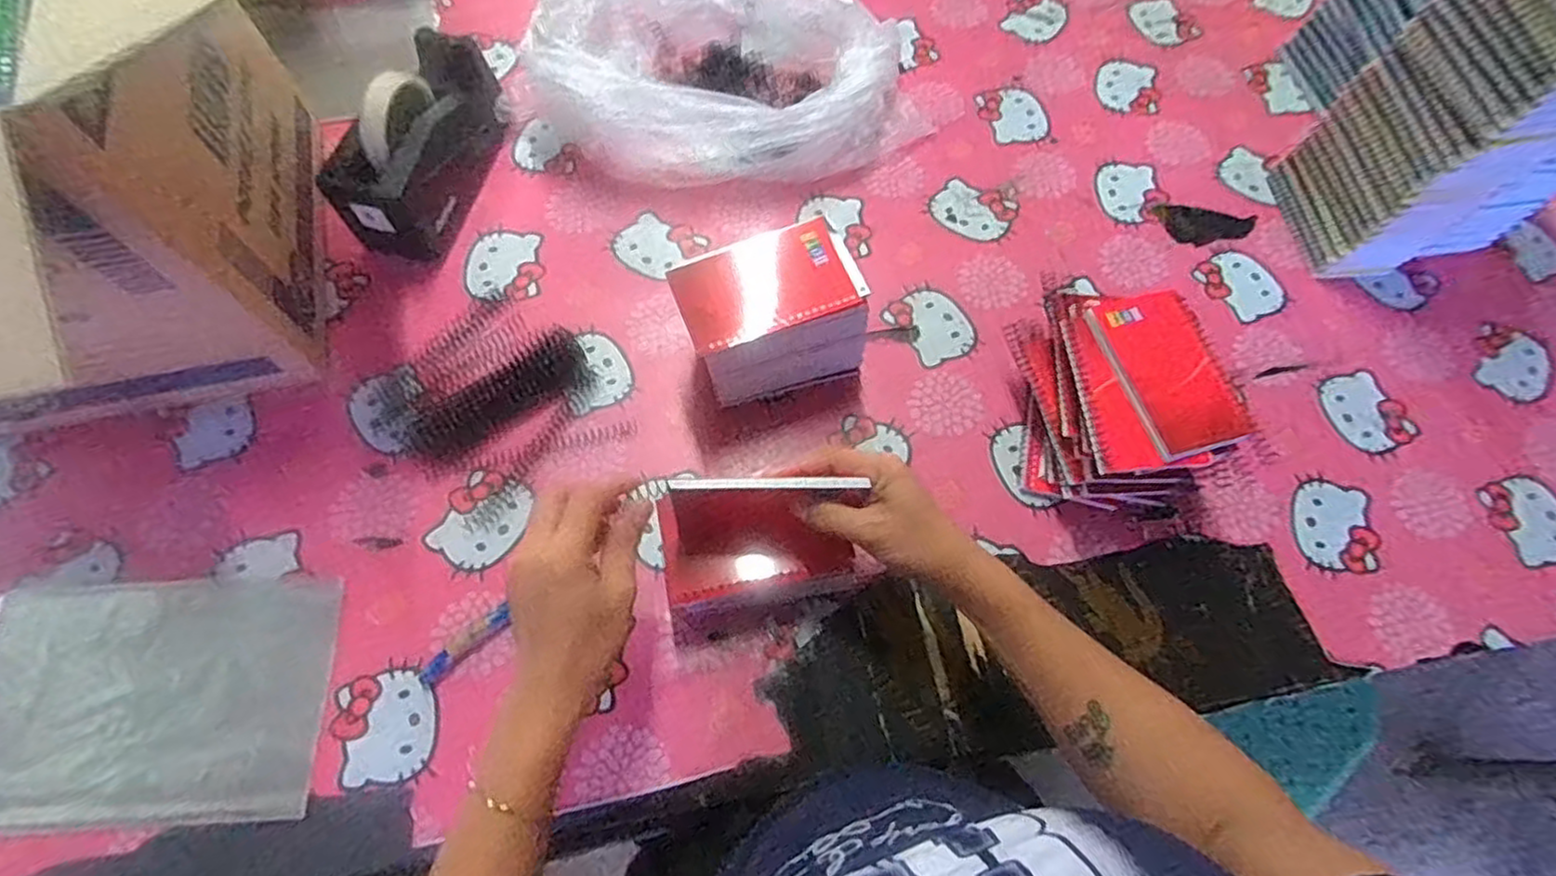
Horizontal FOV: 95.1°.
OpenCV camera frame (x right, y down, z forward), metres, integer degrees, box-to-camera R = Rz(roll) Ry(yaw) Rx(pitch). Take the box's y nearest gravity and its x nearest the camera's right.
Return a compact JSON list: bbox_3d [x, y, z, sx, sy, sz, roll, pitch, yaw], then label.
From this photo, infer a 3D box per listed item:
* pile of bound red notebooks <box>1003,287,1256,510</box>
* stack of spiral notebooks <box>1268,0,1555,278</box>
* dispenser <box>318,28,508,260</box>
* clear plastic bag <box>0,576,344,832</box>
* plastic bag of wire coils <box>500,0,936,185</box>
[{"bbox_3d":[0.280,-0.037,0.592,0.133,0.111,0.169,-2,67,-4],"label":"pile of bound red notebooks"},{"bbox_3d":[0.620,-0.292,0.618,0.188,0.289,0.157,-15,69,-9],"label":"stack of spiral notebooks"},{"bbox_3d":[-0.331,-0.275,0.664,0.080,0.113,0.203,15,67,4],"label":"dispenser"},{"bbox_3d":[-0.466,0.191,0.520,0.259,0.005,0.165,-2,67,-3],"label":"clear plastic bag"},{"bbox_3d":[-0.046,-0.381,0.723,0.400,0.108,0.251,6,67,0],"label":"plastic bag of wire coils"}]

